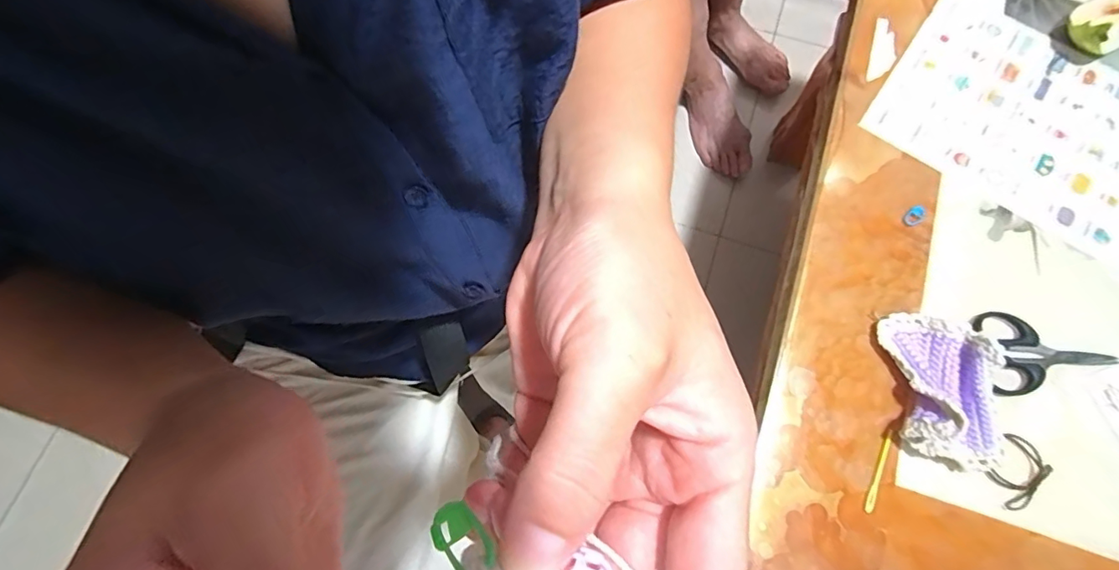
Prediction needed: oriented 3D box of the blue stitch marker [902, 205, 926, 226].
[{"bbox_3d":[0.329,-0.064,0.470,0.022,0.004,0.015,-39,77,-10],"label":"blue stitch marker"}]

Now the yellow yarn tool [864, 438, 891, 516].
[{"bbox_3d":[0.257,0.153,0.411,0.006,0.004,0.062,22,75,7],"label":"yellow yarn tool"}]

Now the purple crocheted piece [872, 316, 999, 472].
[{"bbox_3d":[0.313,0.081,0.407,0.082,0.043,0.124,2,74,1],"label":"purple crocheted piece"}]

